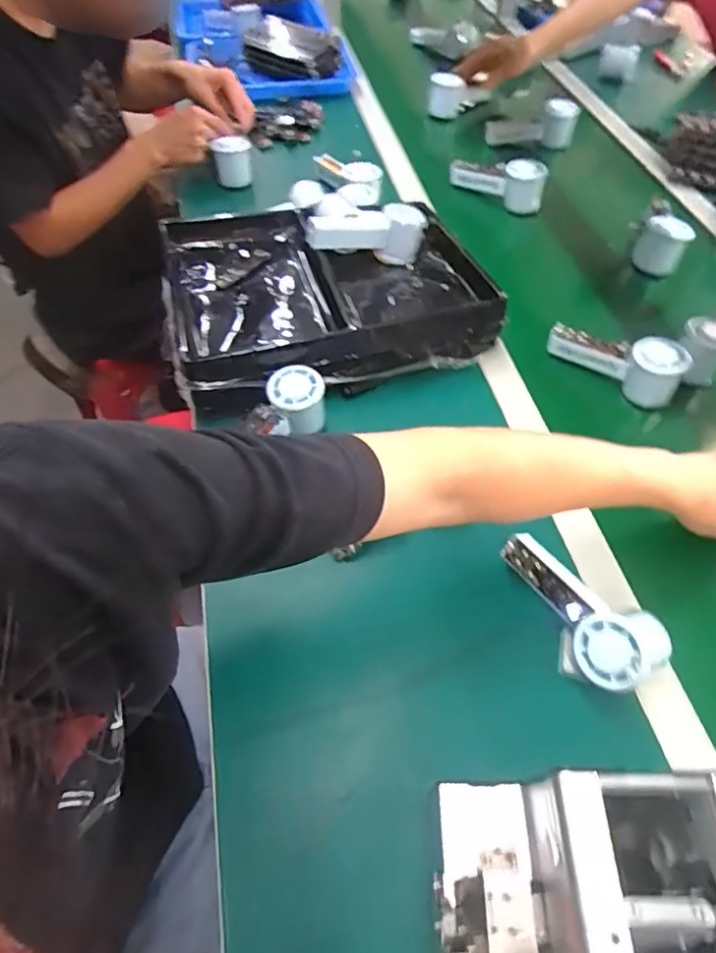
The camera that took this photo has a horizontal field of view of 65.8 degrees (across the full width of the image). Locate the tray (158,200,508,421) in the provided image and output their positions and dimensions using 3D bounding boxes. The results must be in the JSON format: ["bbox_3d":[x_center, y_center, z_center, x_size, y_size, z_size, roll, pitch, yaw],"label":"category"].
[{"bbox_3d":[-0.036,-0.233,0.702,0.393,0.077,0.289,-12,56,-10],"label":"tray"}]

